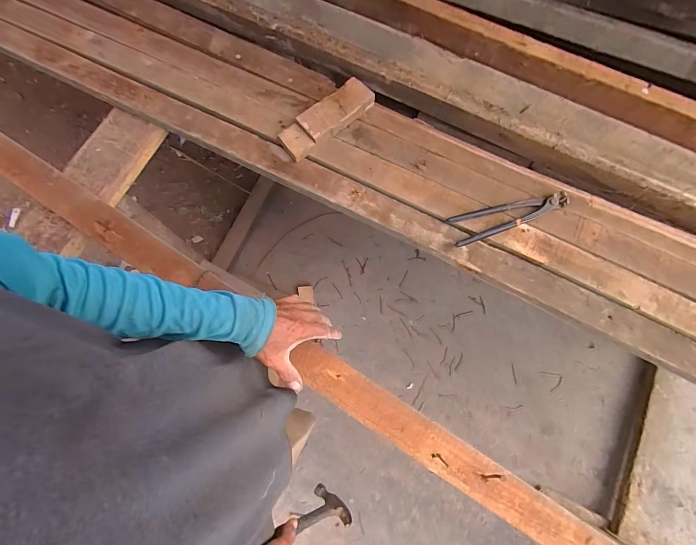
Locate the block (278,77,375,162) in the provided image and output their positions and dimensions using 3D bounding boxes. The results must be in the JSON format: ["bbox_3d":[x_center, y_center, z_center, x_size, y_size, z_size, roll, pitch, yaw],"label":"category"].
[{"bbox_3d":[-0.042,-0.294,0.661,0.194,0.036,0.068,-40,74,-11],"label":"block"}]

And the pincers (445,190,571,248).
[{"bbox_3d":[0.295,-0.103,0.627,0.224,0.024,0.054,-16,71,-3],"label":"pincers"}]

